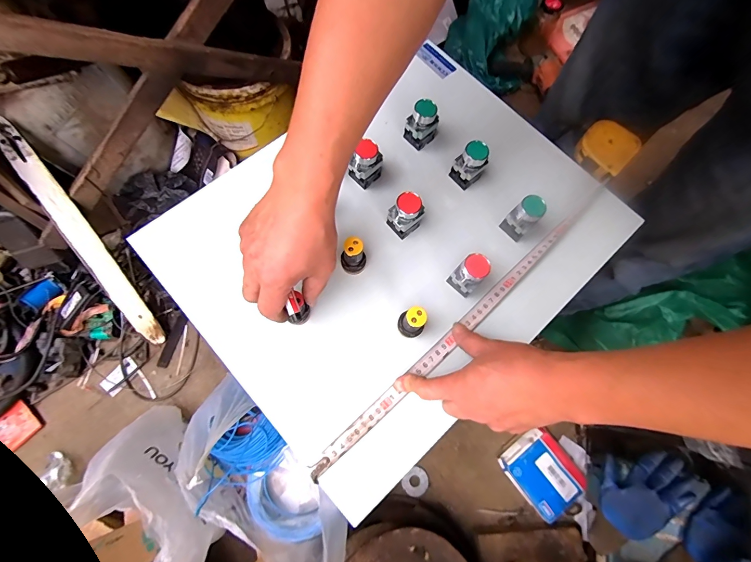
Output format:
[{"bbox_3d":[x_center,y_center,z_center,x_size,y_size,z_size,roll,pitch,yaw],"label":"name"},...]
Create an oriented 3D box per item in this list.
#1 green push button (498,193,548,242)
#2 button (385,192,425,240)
[{"bbox_3d":[0.172,-0.073,0.418,0.026,0.060,0.030,-40,77,-15],"label":"green push button"},{"bbox_3d":[0.034,-0.076,0.412,0.030,0.061,0.032,-36,76,-14],"label":"button"}]

